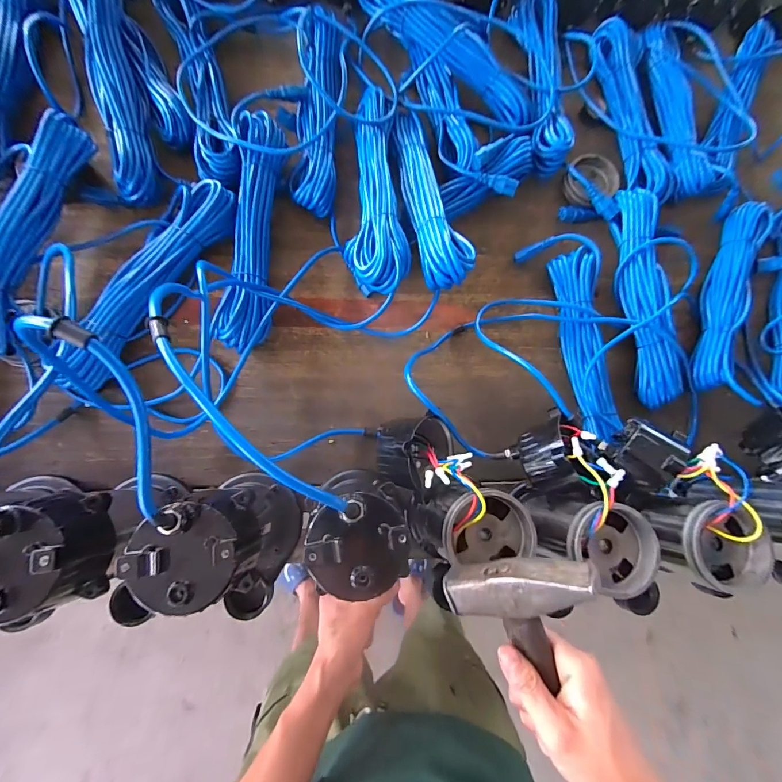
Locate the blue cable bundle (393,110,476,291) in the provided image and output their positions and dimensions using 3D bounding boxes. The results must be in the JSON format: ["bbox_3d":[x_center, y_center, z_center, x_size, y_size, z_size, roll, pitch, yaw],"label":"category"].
[{"bbox_3d":[0.051,-0.284,0.560,0.068,0.051,0.337,-6,64,-6],"label":"blue cable bundle"}]

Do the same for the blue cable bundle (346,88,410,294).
[{"bbox_3d":[-0.023,-0.299,0.561,0.082,0.051,0.354,0,70,-6],"label":"blue cable bundle"}]

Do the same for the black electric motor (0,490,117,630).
[{"bbox_3d":[-0.290,0.131,0.309,0.085,0.073,0.094,3,80,-5],"label":"black electric motor"}]

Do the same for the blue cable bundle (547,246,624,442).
[{"bbox_3d":[0.296,-0.075,0.594,0.063,0.062,0.281,-6,81,-7],"label":"blue cable bundle"}]

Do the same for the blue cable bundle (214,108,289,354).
[{"bbox_3d":[-0.201,-0.231,0.562,0.076,0.051,0.359,4,80,-5],"label":"blue cable bundle"}]

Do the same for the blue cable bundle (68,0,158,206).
[{"bbox_3d":[-0.403,-0.446,0.555,0.067,0.058,0.341,-14,82,-8],"label":"blue cable bundle"}]

